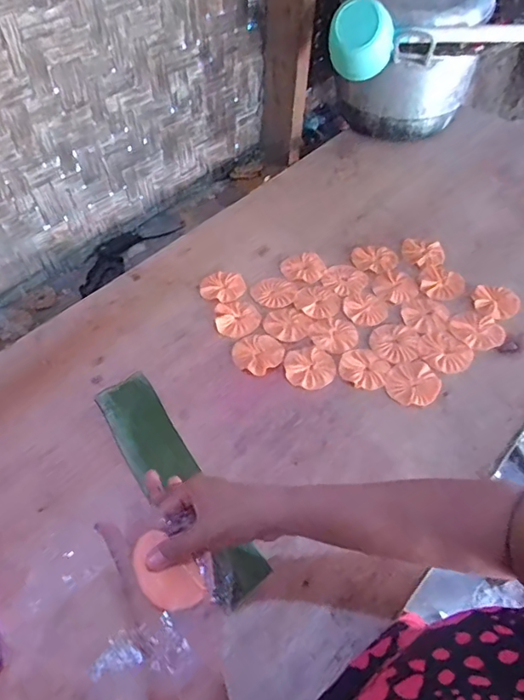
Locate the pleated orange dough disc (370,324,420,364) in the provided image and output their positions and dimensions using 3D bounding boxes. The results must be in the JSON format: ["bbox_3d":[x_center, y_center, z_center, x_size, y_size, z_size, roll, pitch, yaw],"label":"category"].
[{"bbox_3d":[0.203,-0.011,0.761,0.071,0.004,0.078,0,52,1],"label":"pleated orange dough disc"}]

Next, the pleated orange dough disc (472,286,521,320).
[{"bbox_3d":[0.381,-0.079,0.804,0.071,0.014,0.064,23,56,18],"label":"pleated orange dough disc"}]

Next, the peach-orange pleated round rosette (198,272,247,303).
[{"bbox_3d":[-0.065,-0.107,0.834,0.076,0.005,0.074,0,52,1],"label":"peach-orange pleated round rosette"}]

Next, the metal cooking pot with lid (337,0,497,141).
[{"bbox_3d":[0.312,-0.615,1.031,0.285,0.295,0.227,-3,52,-2],"label":"metal cooking pot with lid"}]

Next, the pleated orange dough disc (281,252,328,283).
[{"bbox_3d":[0.074,-0.144,0.868,0.076,0.004,0.074,0,52,1],"label":"pleated orange dough disc"}]

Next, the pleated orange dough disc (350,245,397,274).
[{"bbox_3d":[0.201,-0.162,0.881,0.079,0.011,0.063,2,52,3],"label":"pleated orange dough disc"}]

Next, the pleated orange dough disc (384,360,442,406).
[{"bbox_3d":[0.218,0.048,0.713,0.080,0.004,0.070,-26,56,-19],"label":"pleated orange dough disc"}]

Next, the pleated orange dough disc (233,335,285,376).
[{"bbox_3d":[-0.006,0.005,0.745,0.074,0.006,0.072,0,52,1],"label":"pleated orange dough disc"}]

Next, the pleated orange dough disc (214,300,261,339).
[{"bbox_3d":[-0.038,-0.051,0.787,0.069,0.006,0.075,0,52,1],"label":"pleated orange dough disc"}]

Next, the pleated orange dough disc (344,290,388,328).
[{"bbox_3d":[0.171,-0.069,0.807,0.068,0.004,0.072,0,52,1],"label":"pleated orange dough disc"}]

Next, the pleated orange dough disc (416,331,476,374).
[{"bbox_3d":[0.279,0.000,0.749,0.079,0.004,0.075,0,52,1],"label":"pleated orange dough disc"}]

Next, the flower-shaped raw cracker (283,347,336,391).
[{"bbox_3d":[0.070,0.025,0.729,0.073,0.005,0.072,19,54,15],"label":"flower-shaped raw cracker"}]

